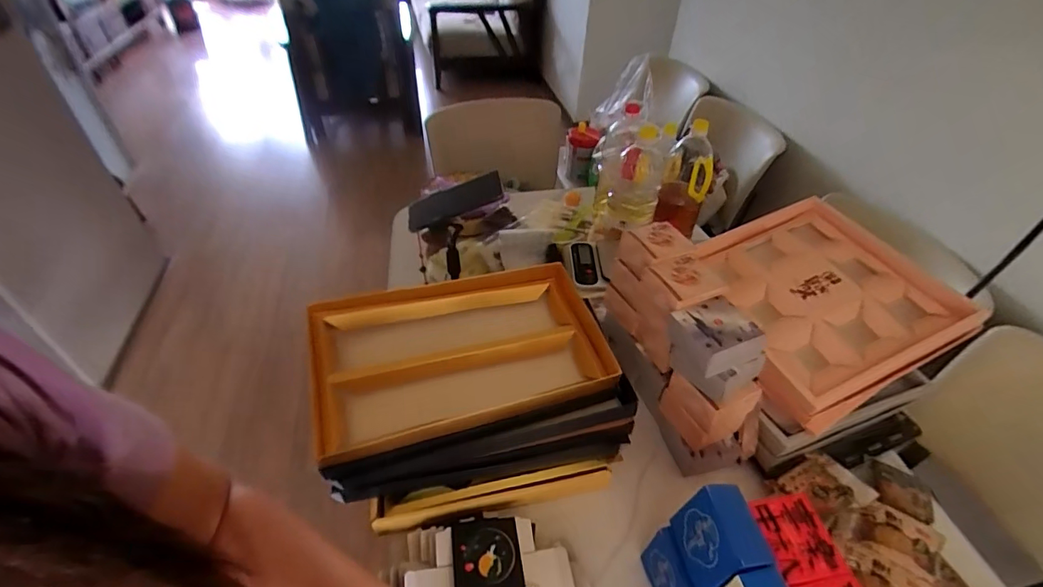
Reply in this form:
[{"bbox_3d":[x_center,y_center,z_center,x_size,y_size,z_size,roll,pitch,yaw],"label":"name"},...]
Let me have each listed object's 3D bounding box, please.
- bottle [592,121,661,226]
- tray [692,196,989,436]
[{"bbox_3d":[0.238,-0.267,1.062,0.149,0.218,0.126,14,44,11],"label":"bottle"},{"bbox_3d":[0.501,0.007,0.795,0.358,0.070,0.353,-21,53,-6],"label":"tray"}]

